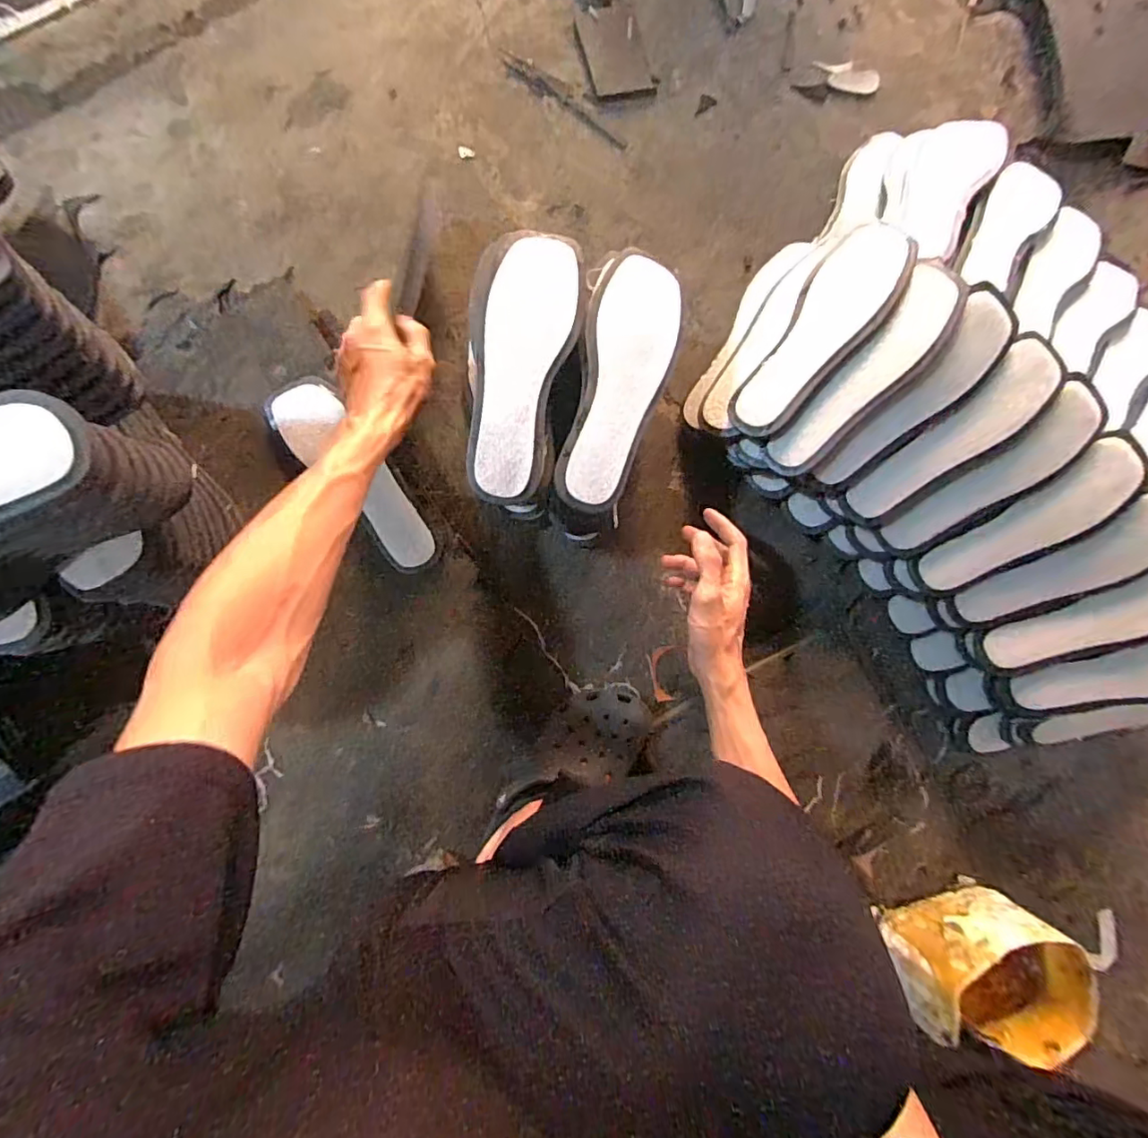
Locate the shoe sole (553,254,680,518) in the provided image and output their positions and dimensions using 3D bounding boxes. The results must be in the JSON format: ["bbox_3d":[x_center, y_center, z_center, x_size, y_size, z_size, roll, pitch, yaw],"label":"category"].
[{"bbox_3d":[0.041,-0.171,0.503,0.081,0.012,0.238,16,89,-8],"label":"shoe sole"}]

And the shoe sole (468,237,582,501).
[{"bbox_3d":[-0.050,-0.179,0.485,0.093,0.018,0.234,10,89,-8],"label":"shoe sole"}]

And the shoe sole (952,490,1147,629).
[{"bbox_3d":[0.554,0.002,0.612,0.239,0.027,0.081,-31,95,17],"label":"shoe sole"}]

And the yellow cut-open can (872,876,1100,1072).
[{"bbox_3d":[0.499,0.488,0.677,0.213,0.141,0.161,23,88,-8],"label":"yellow cut-open can"}]

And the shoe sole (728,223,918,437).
[{"bbox_3d":[0.256,-0.244,0.571,0.086,0.014,0.234,35,97,26],"label":"shoe sole"}]

